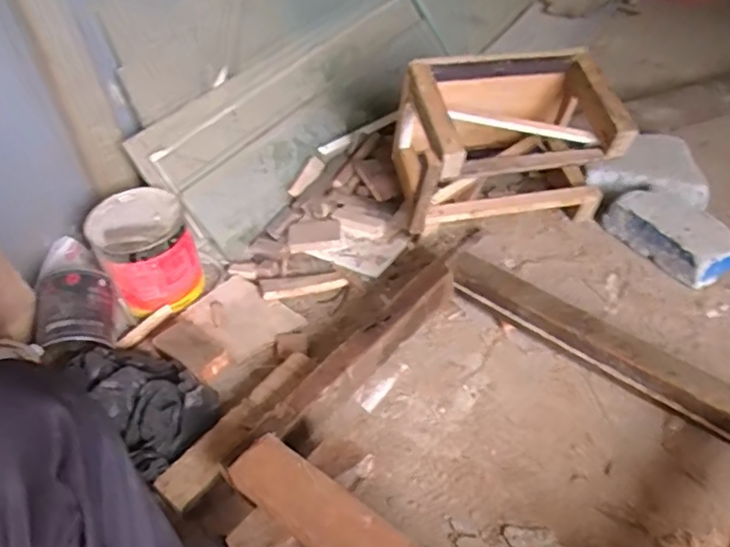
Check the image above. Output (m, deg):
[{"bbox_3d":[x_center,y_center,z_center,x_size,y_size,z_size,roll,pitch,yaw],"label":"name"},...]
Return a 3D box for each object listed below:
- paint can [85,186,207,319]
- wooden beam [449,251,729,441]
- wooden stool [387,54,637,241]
[{"bbox_3d":[-0.358,-0.035,1.018,0.143,0.159,0.136,-3,44,3],"label":"paint can"},{"bbox_3d":[0.322,0.100,0.871,0.471,0.084,0.044,31,55,32],"label":"wooden beam"},{"bbox_3d":[0.229,-0.226,1.074,0.345,0.271,0.239,-12,44,-7],"label":"wooden stool"}]

